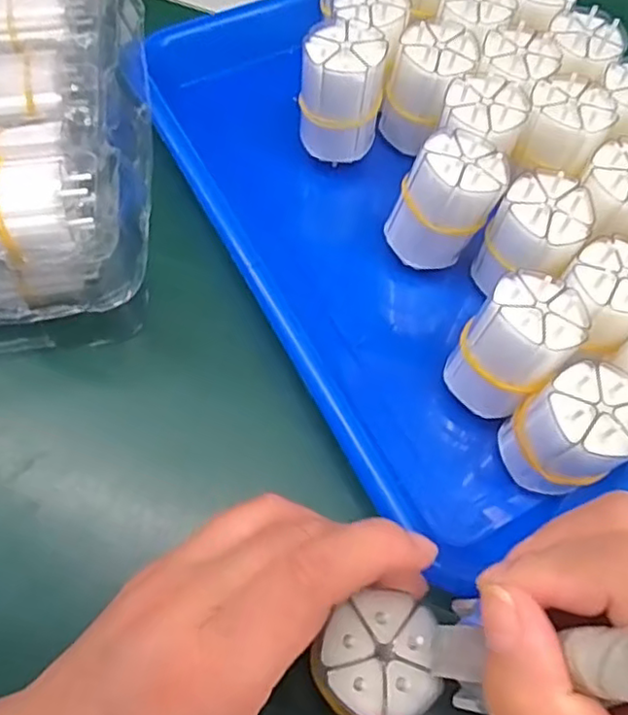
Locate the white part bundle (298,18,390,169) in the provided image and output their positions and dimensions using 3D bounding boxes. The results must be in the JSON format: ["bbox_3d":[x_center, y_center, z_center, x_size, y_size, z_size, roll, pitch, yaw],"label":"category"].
[{"bbox_3d":[0.014,-0.134,0.318,0.038,0.054,0.041,5,64,-1],"label":"white part bundle"}]

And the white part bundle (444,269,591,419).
[{"bbox_3d":[0.083,-0.005,0.266,0.040,0.056,0.044,39,68,15],"label":"white part bundle"}]

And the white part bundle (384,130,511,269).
[{"bbox_3d":[0.062,-0.073,0.296,0.042,0.055,0.040,1,64,-3],"label":"white part bundle"}]

